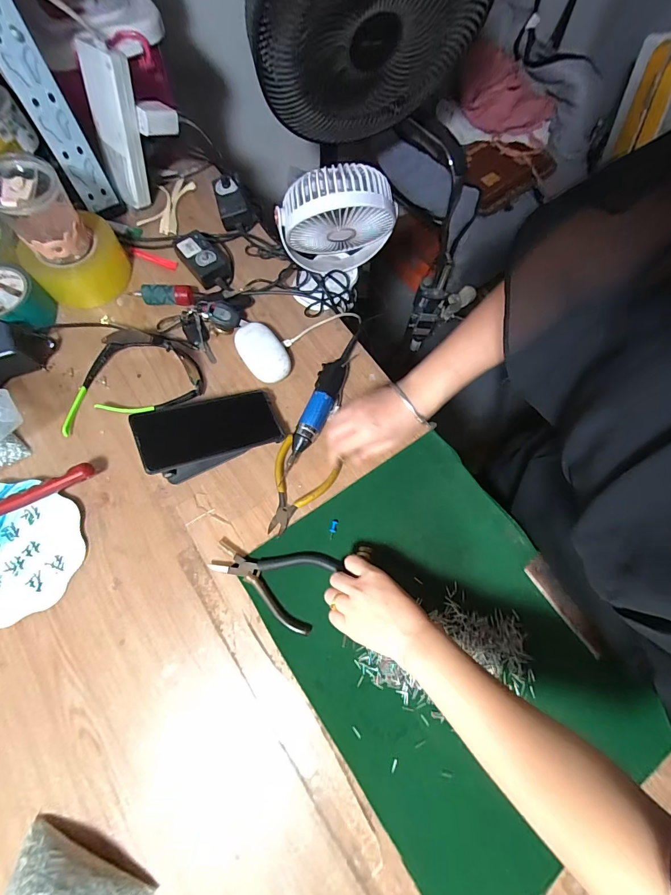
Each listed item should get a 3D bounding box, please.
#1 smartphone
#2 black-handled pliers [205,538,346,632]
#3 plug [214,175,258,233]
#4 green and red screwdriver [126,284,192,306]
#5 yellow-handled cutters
[{"bbox_3d":[-0.150,-0.025,0.466,0.167,0.011,0.074,-16,70,-29],"label":"smartphone"},{"bbox_3d":[-0.074,0.144,0.453,0.139,0.013,0.090,27,72,8],"label":"black-handled pliers"},{"bbox_3d":[-0.166,-0.399,0.629,0.056,0.036,0.095,-17,72,-7],"label":"plug"},{"bbox_3d":[-0.259,-0.224,0.568,0.093,0.029,0.024,2,70,0],"label":"green and red screwdriver"},{"bbox_3d":[-0.057,0.050,0.485,0.083,0.013,0.115,32,73,10],"label":"yellow-handled cutters"}]

